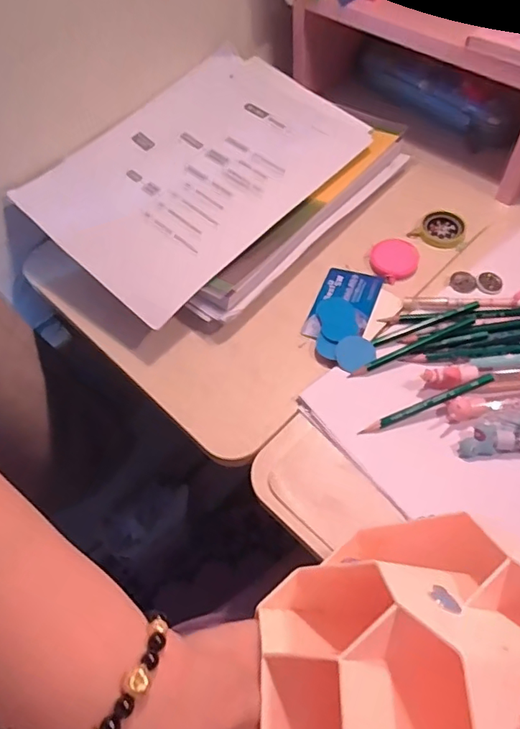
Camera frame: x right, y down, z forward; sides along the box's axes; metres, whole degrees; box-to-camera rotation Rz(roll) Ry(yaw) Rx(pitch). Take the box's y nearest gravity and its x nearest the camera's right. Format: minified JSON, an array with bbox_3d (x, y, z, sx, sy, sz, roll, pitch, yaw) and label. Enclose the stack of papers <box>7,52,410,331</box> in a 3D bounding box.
[{"bbox_3d":[-0.046,-0.180,0.511,0.233,0.074,0.312,36,67,23],"label":"stack of papers"}]

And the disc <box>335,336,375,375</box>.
[{"bbox_3d":[0.081,-0.010,0.427,0.033,0.006,0.030,-2,58,3],"label":"disc"}]

